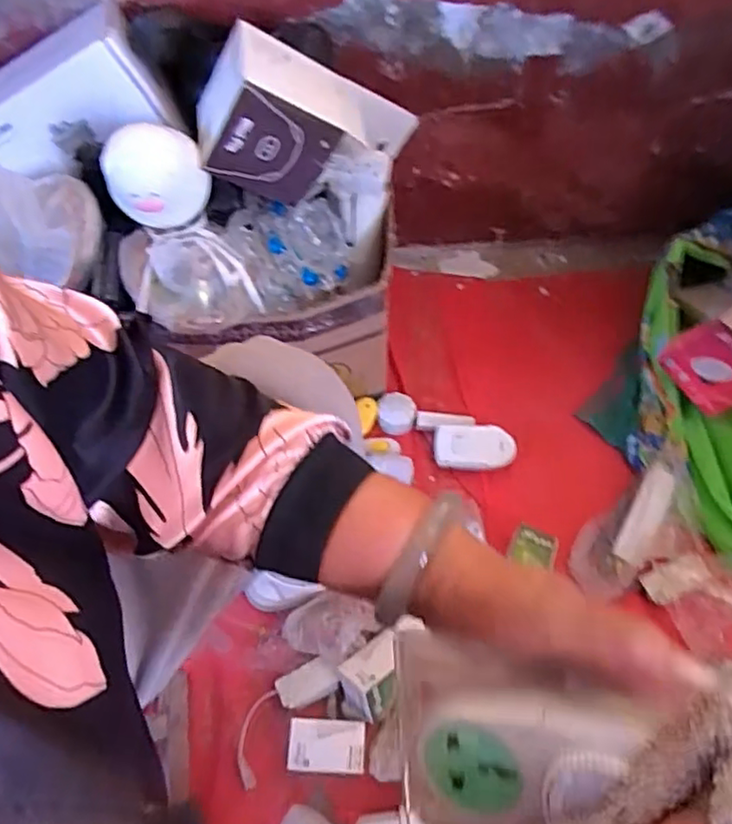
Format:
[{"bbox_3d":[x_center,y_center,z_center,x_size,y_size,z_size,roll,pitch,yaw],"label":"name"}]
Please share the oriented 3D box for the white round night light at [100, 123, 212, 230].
[{"bbox_3d":[-0.209,-0.235,0.637,0.097,0.096,0.081,-18,62,-10],"label":"white round night light"}]

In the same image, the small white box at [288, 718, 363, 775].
[{"bbox_3d":[-0.042,0.367,0.692,0.082,0.036,0.050,3,60,2],"label":"small white box"}]

